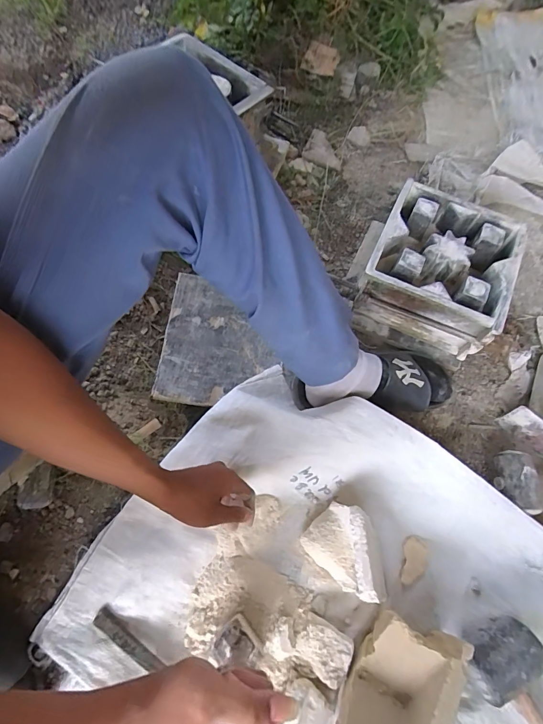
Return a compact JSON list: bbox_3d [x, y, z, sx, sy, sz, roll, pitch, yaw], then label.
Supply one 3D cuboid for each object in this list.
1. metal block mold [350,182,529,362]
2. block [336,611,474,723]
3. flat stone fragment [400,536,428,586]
[{"bbox_3d":[0.292,-0.160,0.681,0.224,0.127,0.238,24,68,7],"label":"metal block mold"},{"bbox_3d":[0.151,0.419,0.468,0.110,0.088,0.197,31,69,10],"label":"block"},{"bbox_3d":[0.218,0.304,0.576,0.036,0.005,0.065,14,67,3],"label":"flat stone fragment"}]

